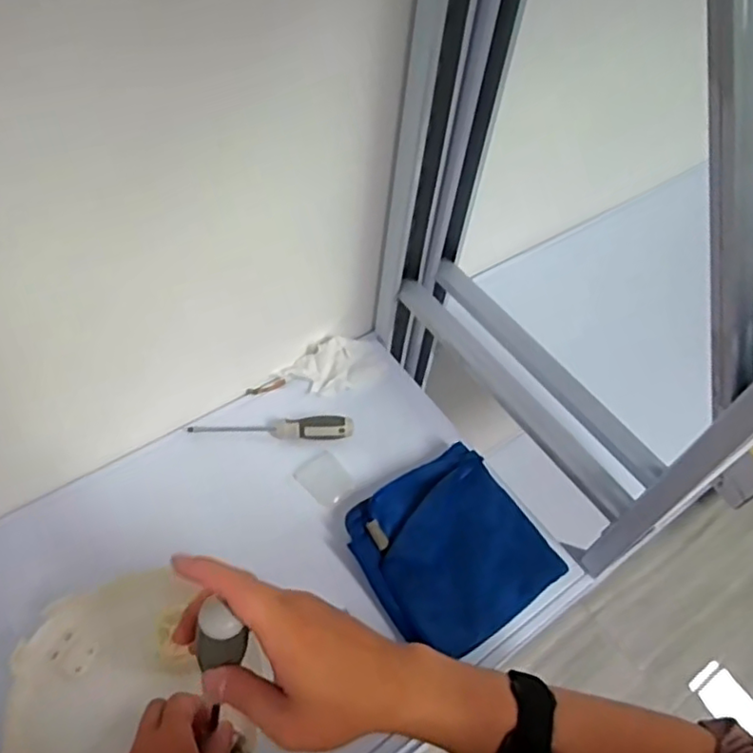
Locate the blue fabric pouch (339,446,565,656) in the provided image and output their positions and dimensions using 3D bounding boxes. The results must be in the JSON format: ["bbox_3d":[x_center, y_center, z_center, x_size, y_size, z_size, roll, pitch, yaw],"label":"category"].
[{"bbox_3d":[0.077,0.176,0.645,0.175,0.050,0.172,-27,61,-23],"label":"blue fabric pouch"}]

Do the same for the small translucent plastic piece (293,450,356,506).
[{"bbox_3d":[-0.057,0.114,0.709,0.048,0.004,0.057,-37,74,-27],"label":"small translucent plastic piece"}]

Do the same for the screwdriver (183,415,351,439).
[{"bbox_3d":[-0.119,0.060,0.725,0.183,0.021,0.024,1,53,-6],"label":"screwdriver"}]

